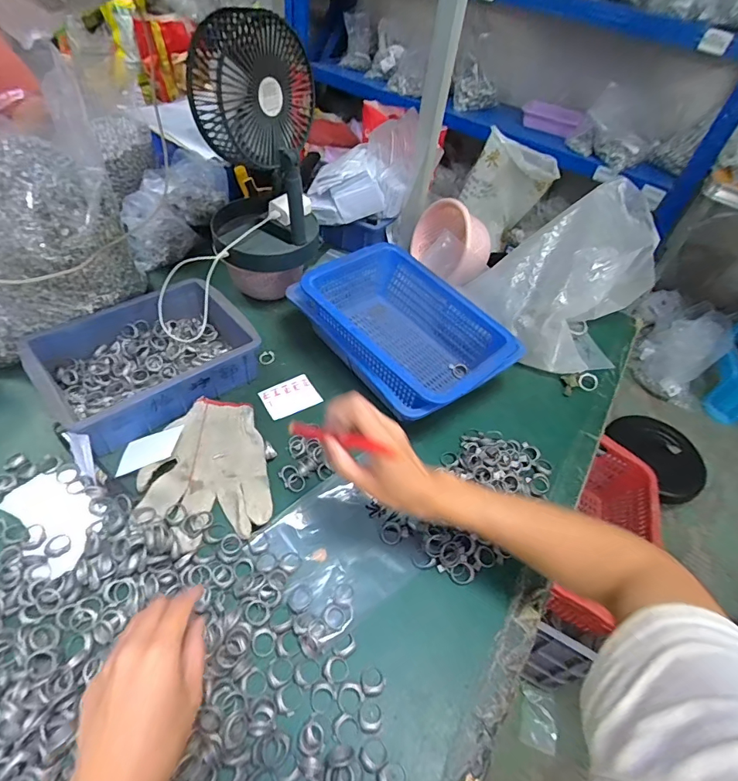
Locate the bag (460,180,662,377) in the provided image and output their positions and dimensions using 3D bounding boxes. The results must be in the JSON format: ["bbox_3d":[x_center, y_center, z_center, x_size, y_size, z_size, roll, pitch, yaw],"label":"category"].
[{"bbox_3d":[0.326,-0.166,0.697,0.282,0.177,0.212,-19,55,-23],"label":"bag"}]

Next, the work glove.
[{"bbox_3d":[-0.190,0.088,0.517,0.135,0.021,0.184,-8,50,-13],"label":"work glove"}]

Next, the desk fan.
[{"bbox_3d":[-0.151,-0.327,0.614,0.151,0.290,0.151,-3,50,-11],"label":"desk fan"}]

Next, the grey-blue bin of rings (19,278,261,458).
[{"bbox_3d":[-0.290,-0.044,0.589,0.237,0.072,0.180,-31,58,-29],"label":"grey-blue bin of rings"}]

